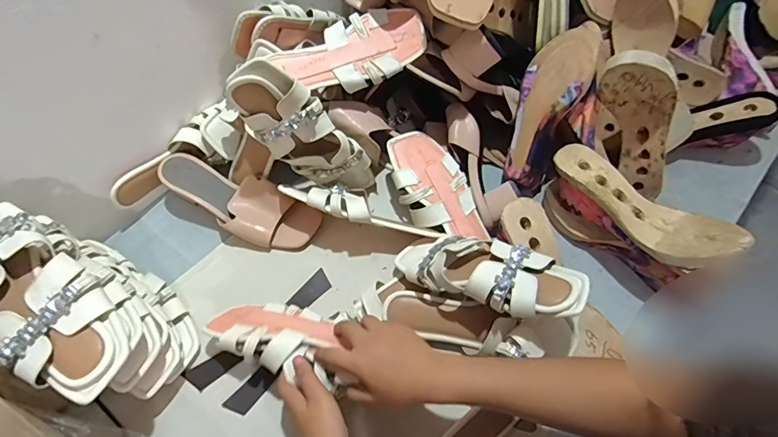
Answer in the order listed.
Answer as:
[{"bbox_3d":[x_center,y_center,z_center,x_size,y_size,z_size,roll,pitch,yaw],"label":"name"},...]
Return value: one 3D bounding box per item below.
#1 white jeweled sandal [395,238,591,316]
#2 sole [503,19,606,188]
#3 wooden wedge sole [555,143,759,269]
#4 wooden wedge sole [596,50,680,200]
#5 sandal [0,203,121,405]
[{"bbox_3d":[0.109,0.060,0.526,0.245,0.056,0.087,11,59,38],"label":"white jeweled sandal"},{"bbox_3d":[0.221,-0.148,0.603,0.087,0.232,0.079,17,21,9],"label":"sole"},{"bbox_3d":[0.315,-0.020,0.545,0.234,0.042,0.079,40,70,19],"label":"wooden wedge sole"},{"bbox_3d":[0.339,-0.126,0.588,0.083,0.232,0.055,18,58,48],"label":"wooden wedge sole"},{"bbox_3d":[-0.363,0.072,0.431,0.250,0.056,0.100,38,69,18],"label":"sandal"}]

